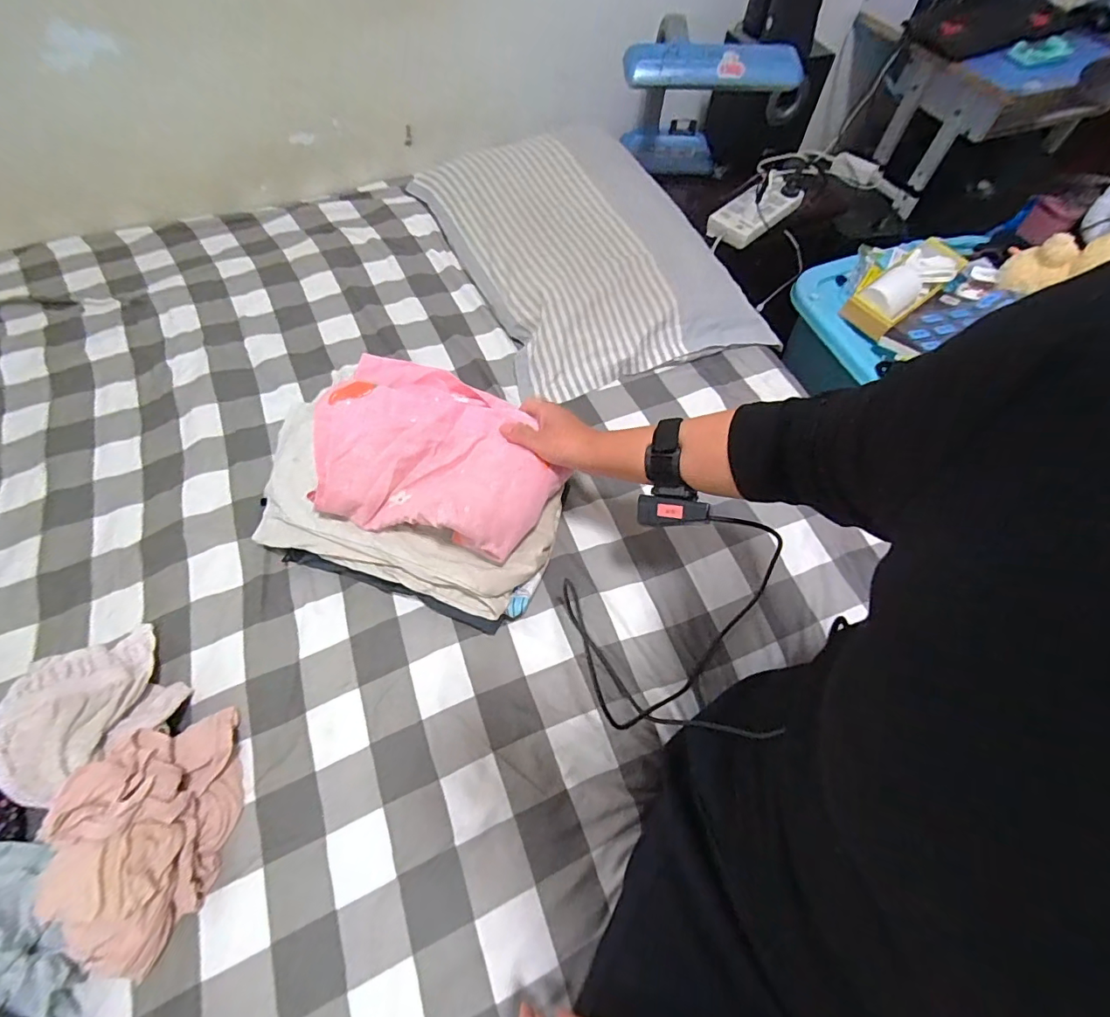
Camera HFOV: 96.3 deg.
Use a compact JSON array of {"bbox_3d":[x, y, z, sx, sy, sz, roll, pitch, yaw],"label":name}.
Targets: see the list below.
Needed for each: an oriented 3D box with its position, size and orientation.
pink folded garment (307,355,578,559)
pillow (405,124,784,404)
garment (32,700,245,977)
[{"bbox_3d":[-0.133,-0.064,0.558,0.266,0.064,0.185,17,62,8],"label":"pink folded garment"},{"bbox_3d":[0.047,-0.470,0.873,0.410,0.100,0.586,-19,63,-12],"label":"pillow"},{"bbox_3d":[-0.375,0.291,0.449,0.117,0.091,0.207,7,61,3],"label":"garment"}]

